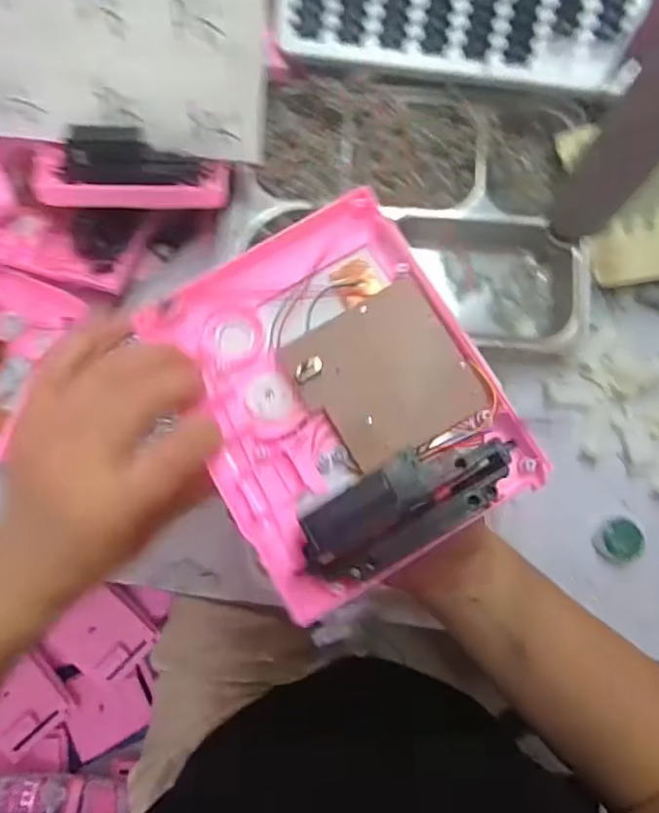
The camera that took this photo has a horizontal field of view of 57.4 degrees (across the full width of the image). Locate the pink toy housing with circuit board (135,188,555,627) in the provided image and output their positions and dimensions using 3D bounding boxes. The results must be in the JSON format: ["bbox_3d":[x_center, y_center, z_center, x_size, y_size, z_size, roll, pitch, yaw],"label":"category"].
[{"bbox_3d":[0.003,-0.007,0.272,0.131,0.041,0.161,-30,81,-3],"label":"pink toy housing with circuit board"}]

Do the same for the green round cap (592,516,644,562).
[{"bbox_3d":[0.222,0.102,0.458,0.034,0.012,0.034,0,79,0],"label":"green round cap"}]

